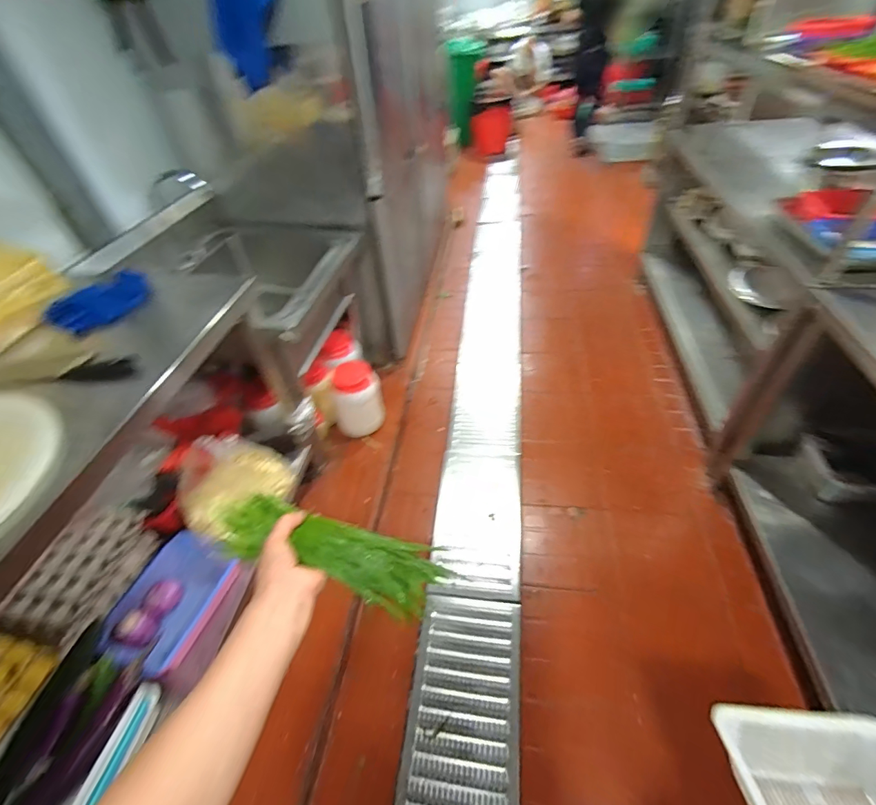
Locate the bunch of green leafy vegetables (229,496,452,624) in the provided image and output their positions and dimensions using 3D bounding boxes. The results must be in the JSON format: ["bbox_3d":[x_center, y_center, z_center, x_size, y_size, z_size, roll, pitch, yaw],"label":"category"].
[{"bbox_3d":[-0.122,0.168,0.474,0.257,0.053,0.074,19,49,0],"label":"bunch of green leafy vegetables"}]

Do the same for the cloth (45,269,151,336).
[{"bbox_3d":[-0.769,-0.229,0.960,0.042,0.079,0.203,22,52,25],"label":"cloth"}]

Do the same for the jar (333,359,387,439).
[{"bbox_3d":[-0.313,-0.007,1.659,0.187,0.289,0.176,-3,46,3],"label":"jar"}]

